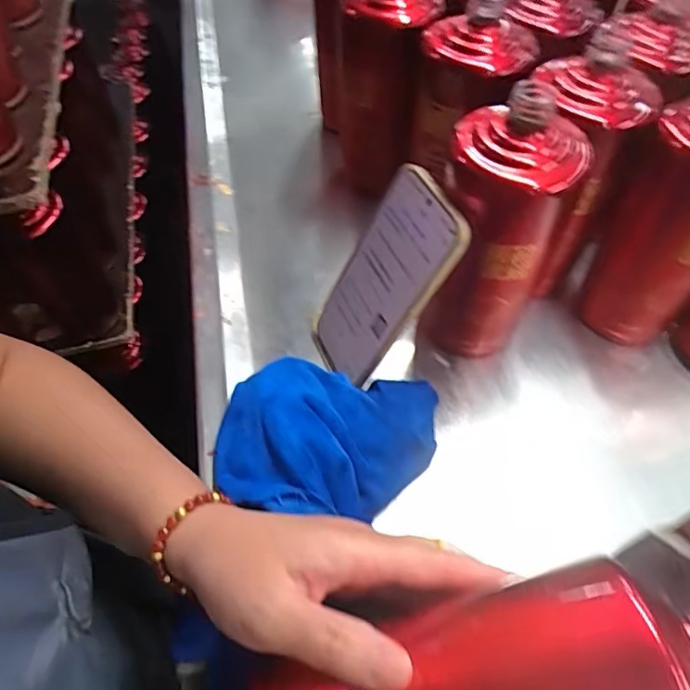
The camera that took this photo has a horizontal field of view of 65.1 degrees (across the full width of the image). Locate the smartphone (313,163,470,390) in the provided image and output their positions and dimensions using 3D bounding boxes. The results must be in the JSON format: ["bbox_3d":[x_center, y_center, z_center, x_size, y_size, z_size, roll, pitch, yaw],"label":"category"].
[{"bbox_3d":[0.023,-0.041,0.378,0.007,0.158,0.073,-5,52,-39],"label":"smartphone"}]

